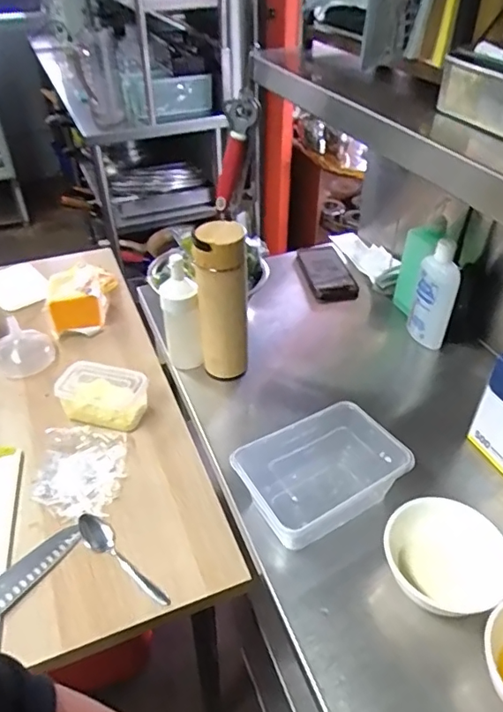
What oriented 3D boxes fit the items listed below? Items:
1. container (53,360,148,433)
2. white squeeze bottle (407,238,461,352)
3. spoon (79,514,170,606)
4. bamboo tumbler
[{"bbox_3d":[-0.260,0.070,0.928,0.148,0.074,0.094,11,42,13],"label":"container"},{"bbox_3d":[0.273,-0.087,0.783,0.041,0.176,0.048,-6,41,-7],"label":"white squeeze bottle"},{"bbox_3d":[-0.184,0.276,0.720,0.044,0.023,0.182,-31,49,-31],"label":"spoon"},{"bbox_3d":[-0.040,-0.072,0.721,0.065,0.223,0.055,-2,40,-2],"label":"bamboo tumbler"}]

